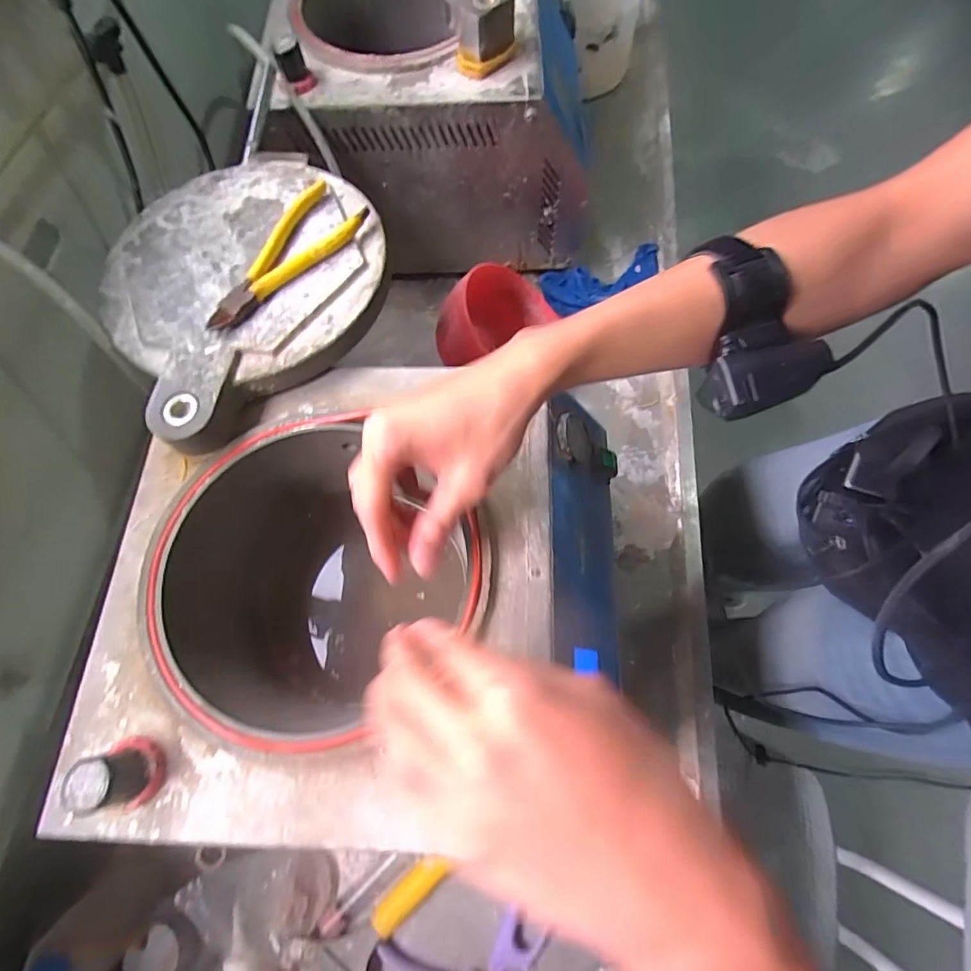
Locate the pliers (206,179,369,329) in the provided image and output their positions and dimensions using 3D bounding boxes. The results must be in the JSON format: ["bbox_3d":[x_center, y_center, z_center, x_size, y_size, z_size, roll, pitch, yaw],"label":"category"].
[{"bbox_3d":[-0.159,-0.177,0.379,0.058,0.012,0.144,42,76,16],"label":"pliers"}]

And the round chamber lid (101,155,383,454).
[{"bbox_3d":[-0.190,-0.166,0.395,0.221,0.030,0.212,-1,69,2],"label":"round chamber lid"}]

